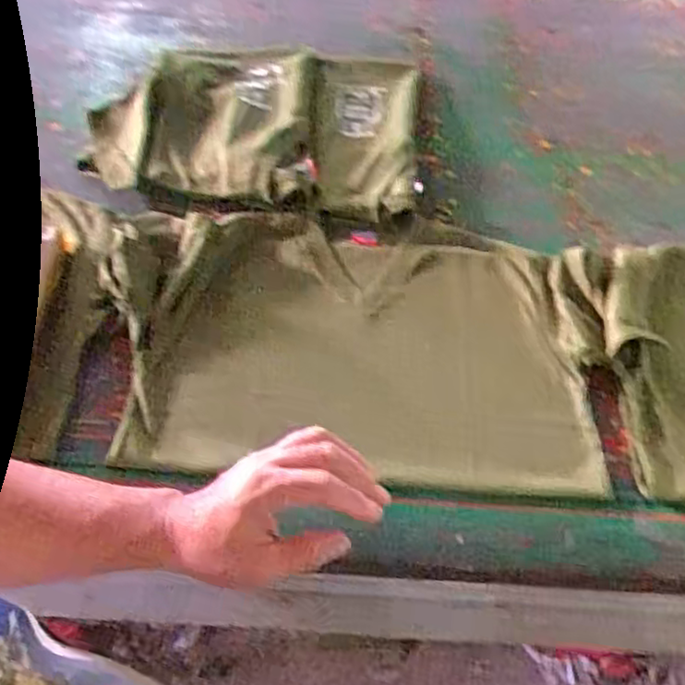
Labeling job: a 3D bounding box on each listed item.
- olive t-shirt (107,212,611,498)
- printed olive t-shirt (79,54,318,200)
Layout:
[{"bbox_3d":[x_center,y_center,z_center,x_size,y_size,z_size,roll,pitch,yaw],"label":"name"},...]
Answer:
[{"bbox_3d":[0.019,-0.006,0.793,0.470,0.053,0.347,2,52,-2],"label":"olive t-shirt"},{"bbox_3d":[-0.192,-0.322,0.991,0.312,0.057,0.345,-2,53,-2],"label":"printed olive t-shirt"}]

